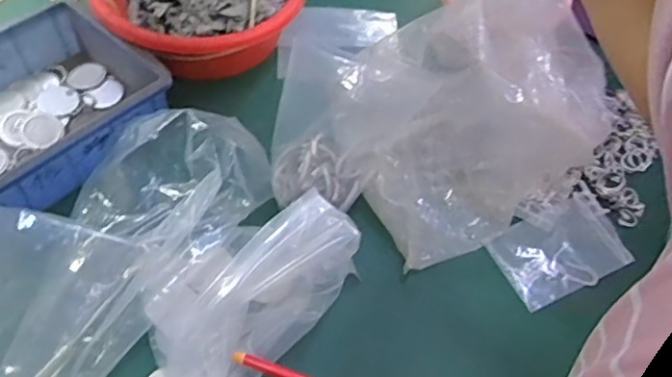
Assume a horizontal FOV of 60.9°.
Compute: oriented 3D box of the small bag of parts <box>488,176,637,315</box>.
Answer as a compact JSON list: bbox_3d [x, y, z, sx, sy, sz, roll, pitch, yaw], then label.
[{"bbox_3d":[0.210,0.052,0.542,0.124,0.010,0.092,-17,58,-16],"label":"small bag of parts"}]

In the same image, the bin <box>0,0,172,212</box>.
[{"bbox_3d":[-0.300,-0.068,0.550,0.177,0.068,0.238,38,61,21],"label":"bin"}]

